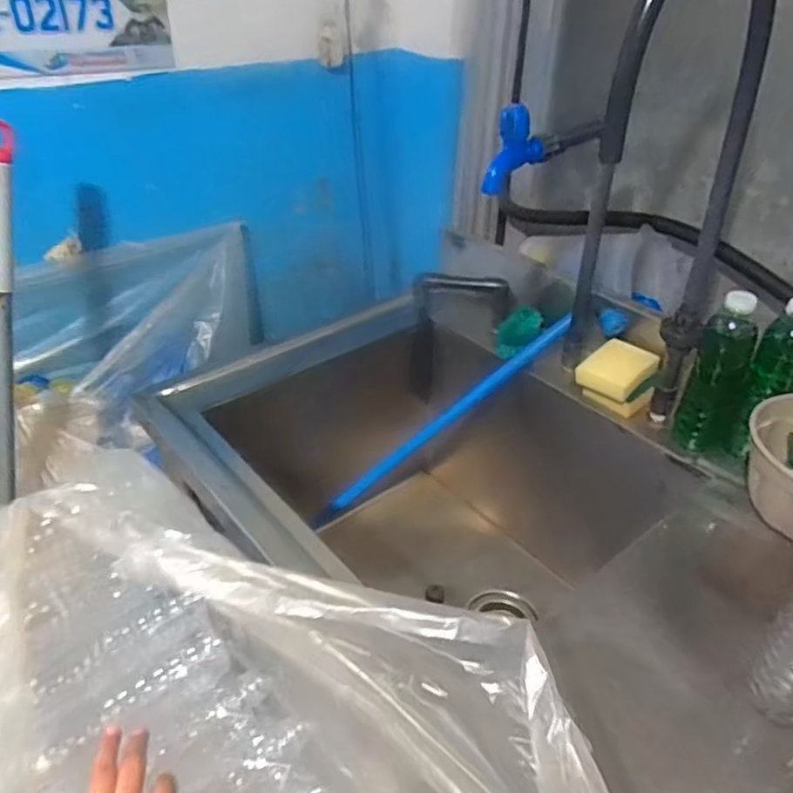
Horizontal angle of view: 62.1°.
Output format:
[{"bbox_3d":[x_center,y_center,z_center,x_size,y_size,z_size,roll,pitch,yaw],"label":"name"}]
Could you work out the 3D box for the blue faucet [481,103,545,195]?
[{"bbox_3d":[0.119,-0.245,0.657,0.054,0.078,0.029,8,37,9],"label":"blue faucet"}]

